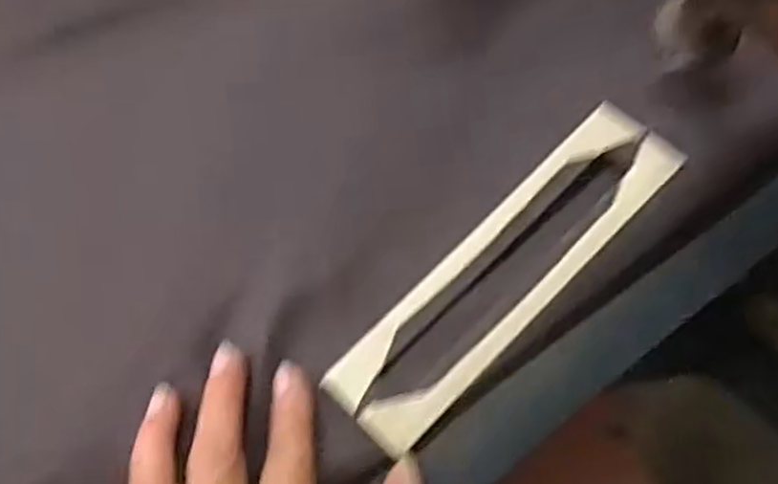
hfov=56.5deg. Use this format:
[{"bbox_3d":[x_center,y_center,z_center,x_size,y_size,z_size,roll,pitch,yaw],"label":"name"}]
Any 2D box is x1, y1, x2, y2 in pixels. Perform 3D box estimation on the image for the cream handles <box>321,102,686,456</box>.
[{"bbox_3d":[0.046,0.010,0.279,0.159,0.006,0.041,-44,69,-10],"label":"cream handles"}]

